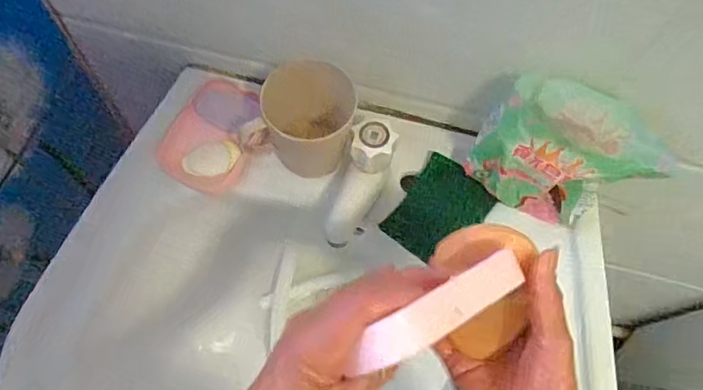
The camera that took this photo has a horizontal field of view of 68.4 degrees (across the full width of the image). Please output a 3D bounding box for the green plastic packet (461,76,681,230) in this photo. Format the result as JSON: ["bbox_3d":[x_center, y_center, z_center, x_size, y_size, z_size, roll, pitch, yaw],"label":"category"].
[{"bbox_3d":[0.197,-0.036,0.506,0.144,0.138,0.084,16,65,5],"label":"green plastic packet"}]

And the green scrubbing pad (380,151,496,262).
[{"bbox_3d":[0.094,0.017,0.552,0.084,0.017,0.107,37,69,14],"label":"green scrubbing pad"}]

